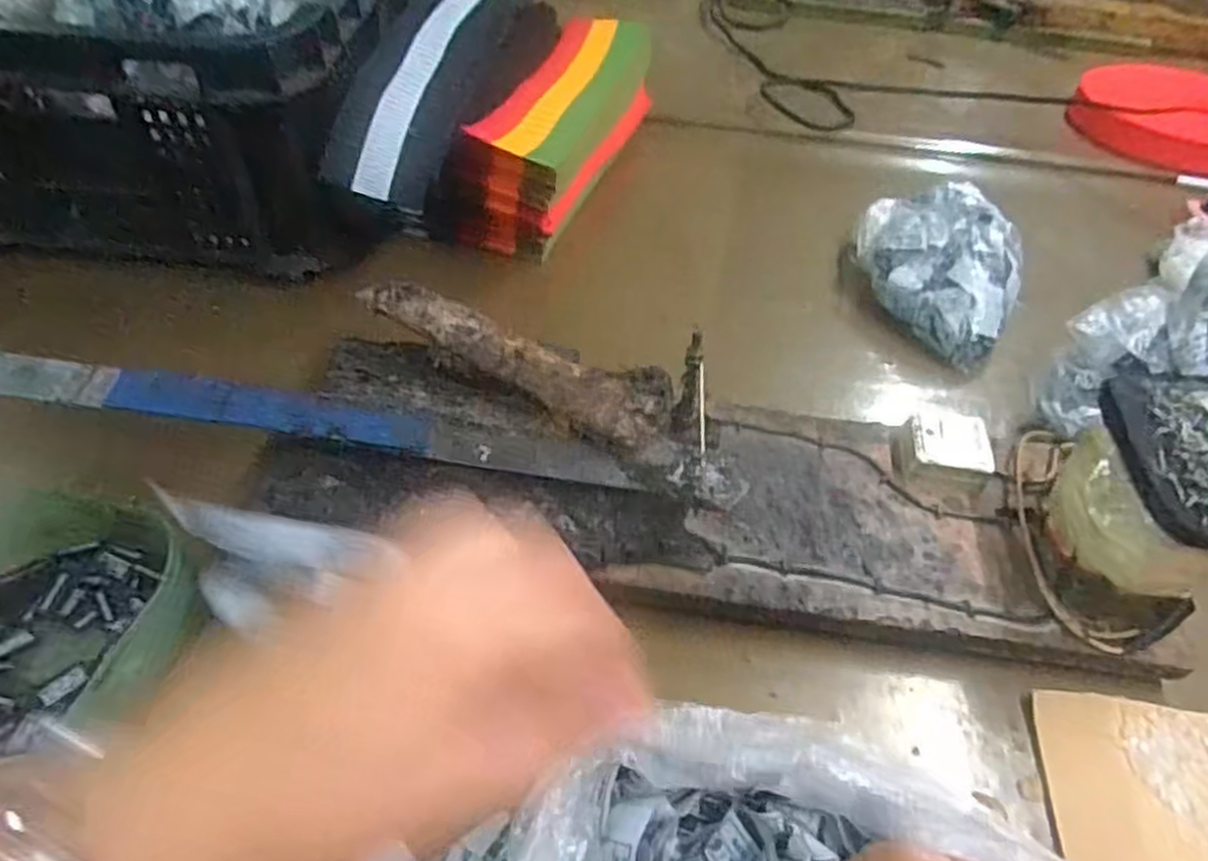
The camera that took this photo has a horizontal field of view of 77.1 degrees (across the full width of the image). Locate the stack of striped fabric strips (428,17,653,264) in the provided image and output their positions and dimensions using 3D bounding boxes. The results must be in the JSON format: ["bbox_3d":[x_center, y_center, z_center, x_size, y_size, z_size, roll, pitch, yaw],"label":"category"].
[{"bbox_3d":[-0.036,-0.289,0.726,0.089,0.099,0.312,16,48,11],"label":"stack of striped fabric strips"}]

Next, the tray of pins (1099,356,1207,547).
[{"bbox_3d":[0.279,0.007,0.370,0.046,0.016,0.111,3,46,-1],"label":"tray of pins"}]

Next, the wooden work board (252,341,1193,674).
[{"bbox_3d":[0.062,0.030,0.449,0.494,0.075,0.158,9,47,4],"label":"wooden work board"}]

